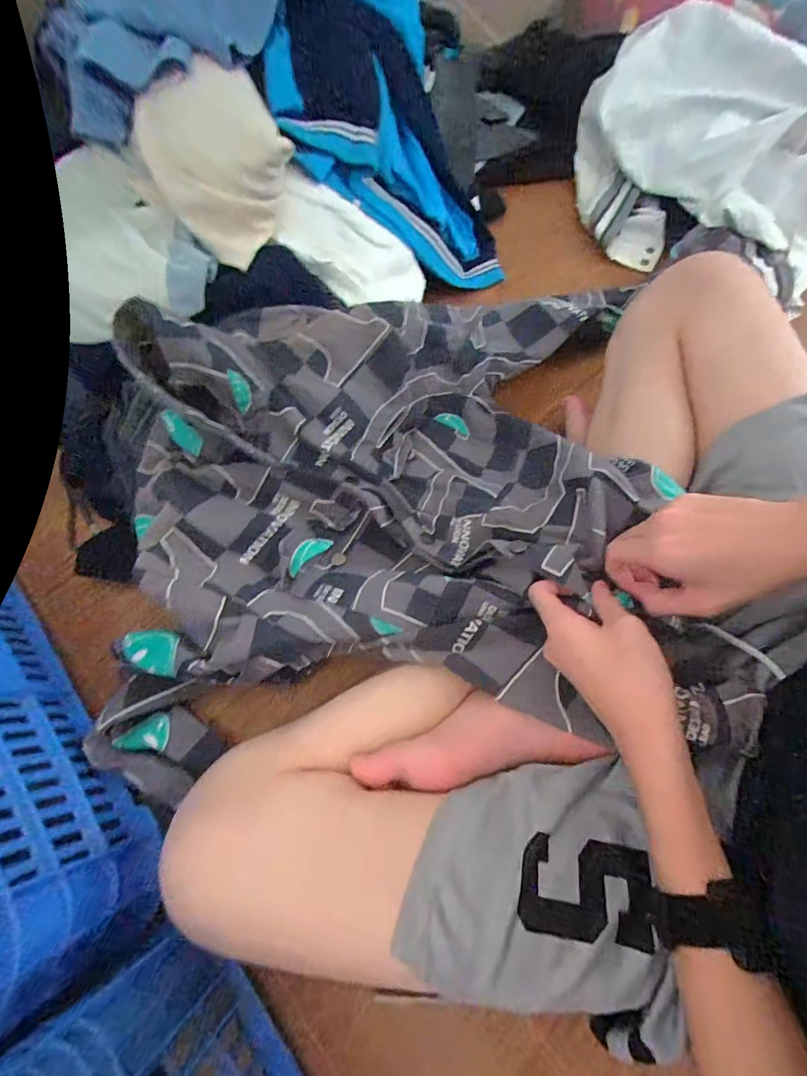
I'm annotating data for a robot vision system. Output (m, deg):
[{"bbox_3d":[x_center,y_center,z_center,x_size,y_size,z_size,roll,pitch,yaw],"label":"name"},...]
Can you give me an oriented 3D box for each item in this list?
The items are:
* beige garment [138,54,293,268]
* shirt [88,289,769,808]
[{"bbox_3d":[-0.192,-0.386,0.455,0.132,0.080,0.197,-26,68,-9],"label":"beige garment"},{"bbox_3d":[-0.031,-0.056,0.426,0.507,0.138,0.472,-7,66,-1],"label":"shirt"}]

